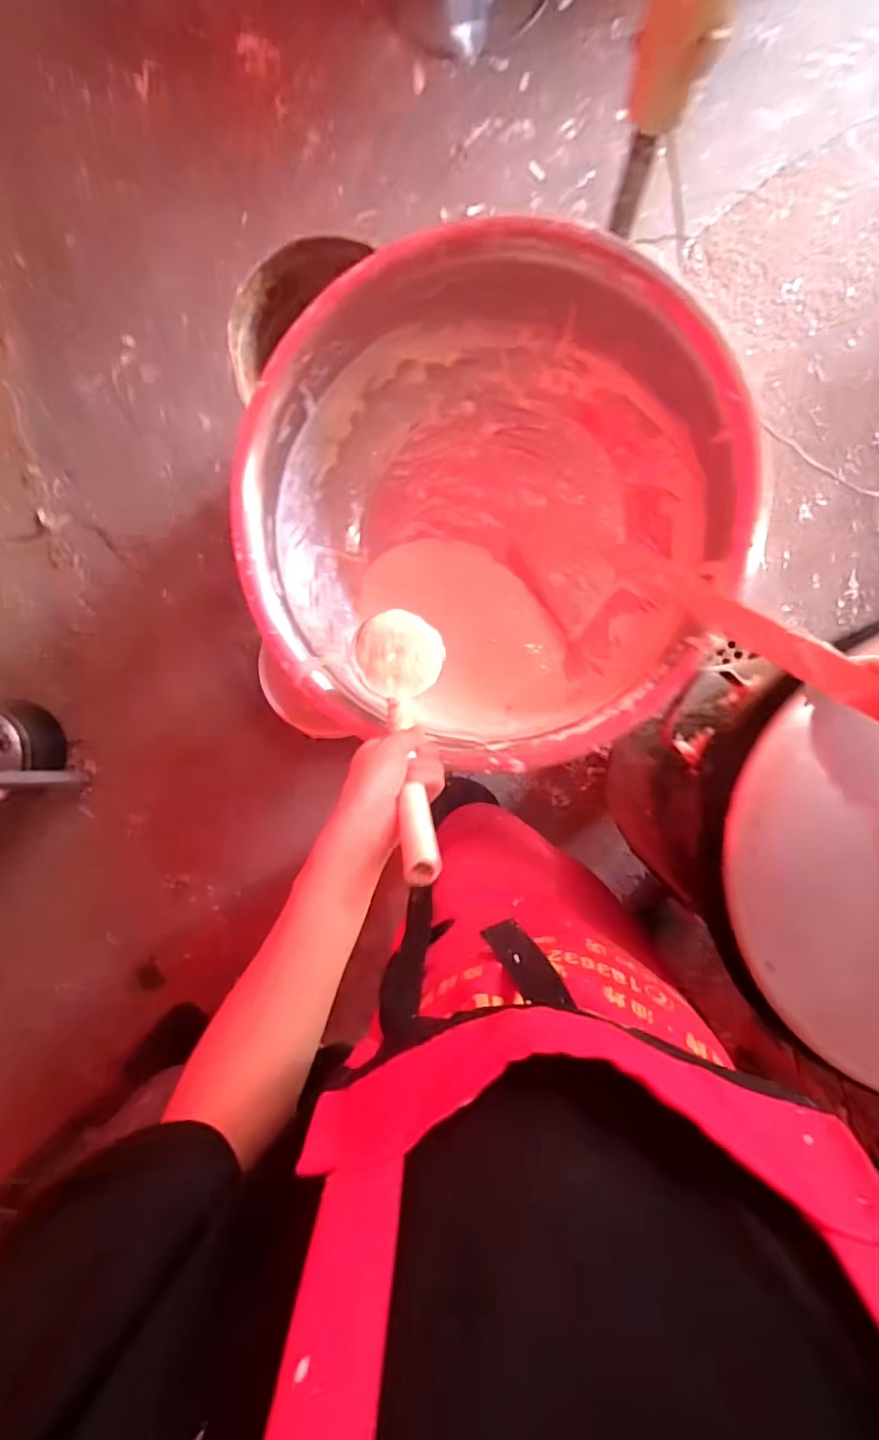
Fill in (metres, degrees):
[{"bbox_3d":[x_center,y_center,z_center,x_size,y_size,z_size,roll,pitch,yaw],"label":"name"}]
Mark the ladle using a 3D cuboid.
[{"bbox_3d":[-0.029,0.007,0.476,0.085,0.313,0.072,-15,126,4],"label":"ladle"}]

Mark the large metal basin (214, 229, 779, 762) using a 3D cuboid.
[{"bbox_3d":[0.046,-0.211,0.630,0.492,0.199,0.477,0,91,7],"label":"large metal basin"}]

